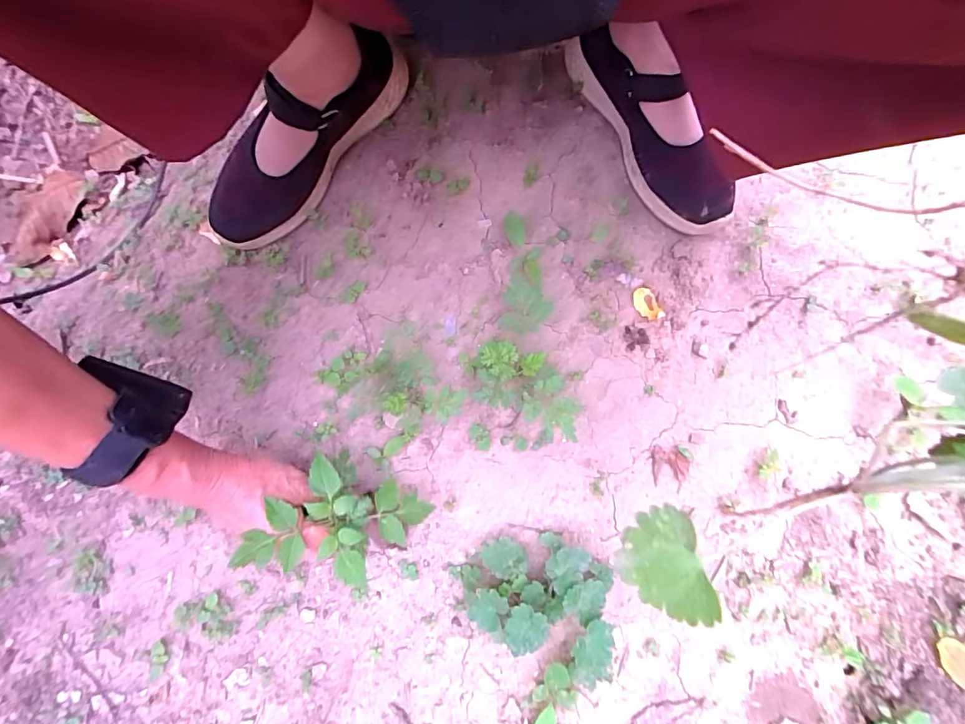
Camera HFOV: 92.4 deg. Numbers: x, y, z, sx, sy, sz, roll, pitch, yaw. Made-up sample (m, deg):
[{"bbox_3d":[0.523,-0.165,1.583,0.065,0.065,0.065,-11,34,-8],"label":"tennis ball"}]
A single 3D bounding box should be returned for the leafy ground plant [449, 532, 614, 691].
[{"bbox_3d":[0.041,0.190,0.370,0.128,0.060,0.093,10,81,1],"label":"leafy ground plant"}]

